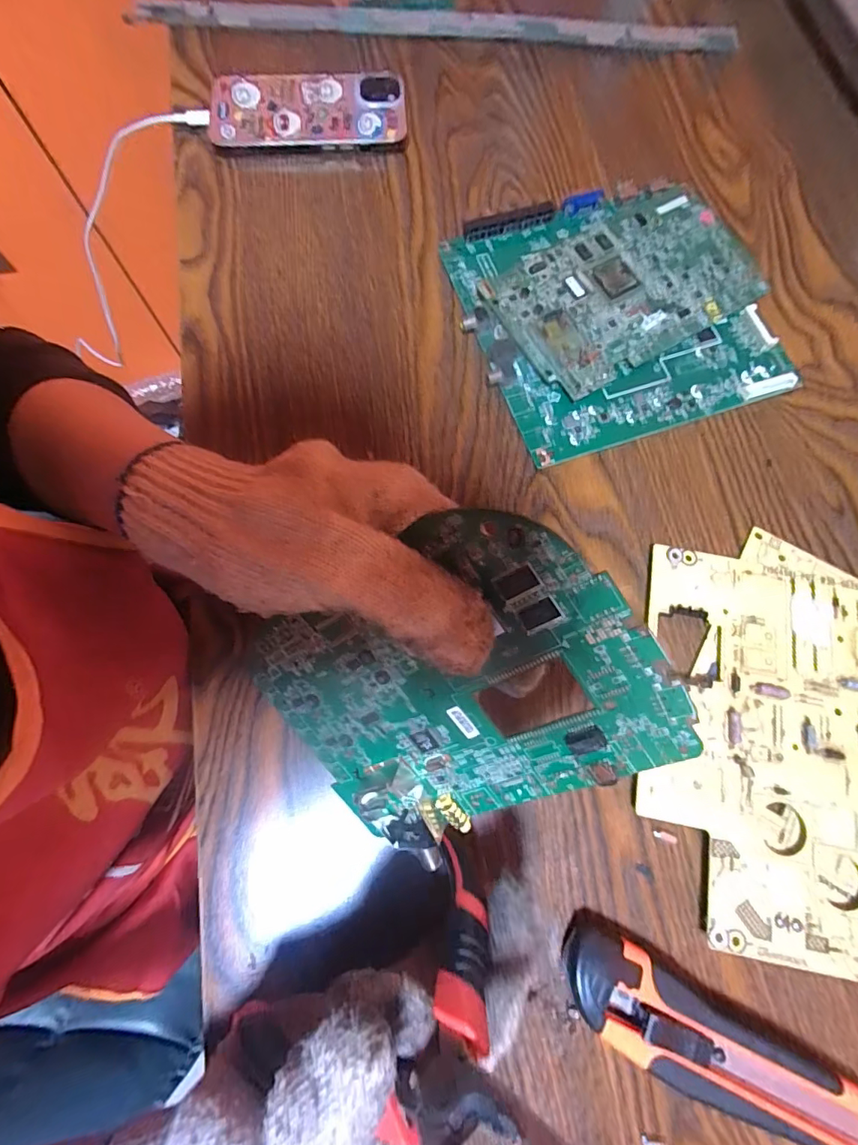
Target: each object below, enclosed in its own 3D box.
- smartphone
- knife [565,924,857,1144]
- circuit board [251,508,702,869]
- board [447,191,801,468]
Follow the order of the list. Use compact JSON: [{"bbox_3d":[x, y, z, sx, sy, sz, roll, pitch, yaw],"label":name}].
[{"bbox_3d":[-0.093,-0.357,0.377,0.153,0.007,0.068,5,85,5],"label":"smartphone"},{"bbox_3d":[0.129,0.216,0.214,0.150,0.020,0.043,30,77,7],"label":"knife"},{"bbox_3d":[0.004,0.050,0.187,0.154,0.011,0.115,-32,102,29],"label":"circuit board"},{"bbox_3d":[0.123,-0.170,0.317,0.183,0.021,0.173,-19,76,-5],"label":"board"}]

